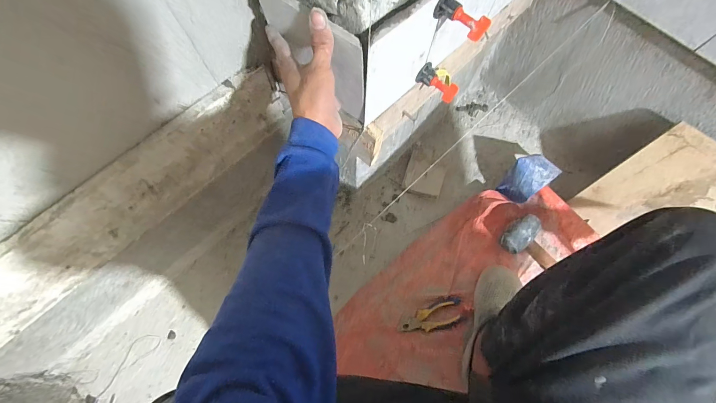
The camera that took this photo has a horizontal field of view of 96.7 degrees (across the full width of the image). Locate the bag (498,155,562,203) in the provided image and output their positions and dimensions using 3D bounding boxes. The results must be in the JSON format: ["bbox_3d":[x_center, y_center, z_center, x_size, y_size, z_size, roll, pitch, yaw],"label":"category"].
[{"bbox_3d":[0.415,-0.062,0.772,0.134,0.074,0.082,-32,76,-10],"label":"bag"}]

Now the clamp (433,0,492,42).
[{"bbox_3d":[0.117,-0.205,0.351,0.060,0.024,0.027,35,75,10],"label":"clamp"}]

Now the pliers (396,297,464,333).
[{"bbox_3d":[0.165,0.264,0.725,0.148,0.013,0.059,-12,73,-5],"label":"pliers"}]

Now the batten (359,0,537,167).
[{"bbox_3d":[0.184,-0.242,0.551,0.027,0.107,0.496,44,77,12],"label":"batten"}]

